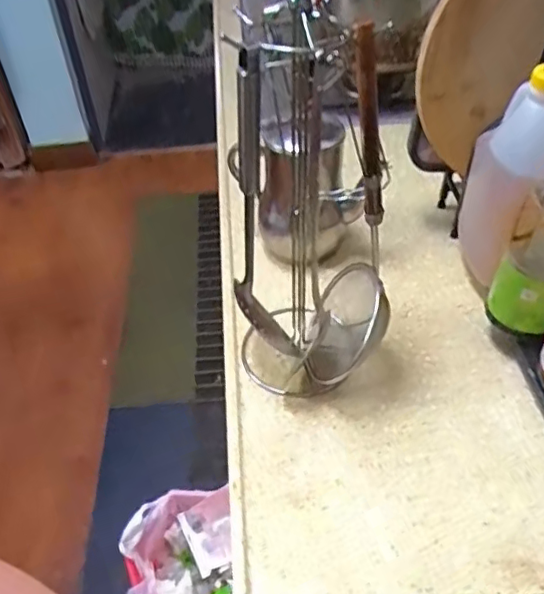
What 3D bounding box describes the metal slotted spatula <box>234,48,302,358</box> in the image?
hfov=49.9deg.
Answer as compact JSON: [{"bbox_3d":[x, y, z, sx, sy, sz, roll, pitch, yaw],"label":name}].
[{"bbox_3d":[-0.009,-0.063,0.553,0.061,0.334,0.051,-5,45,-2],"label":"metal slotted spatula"}]

